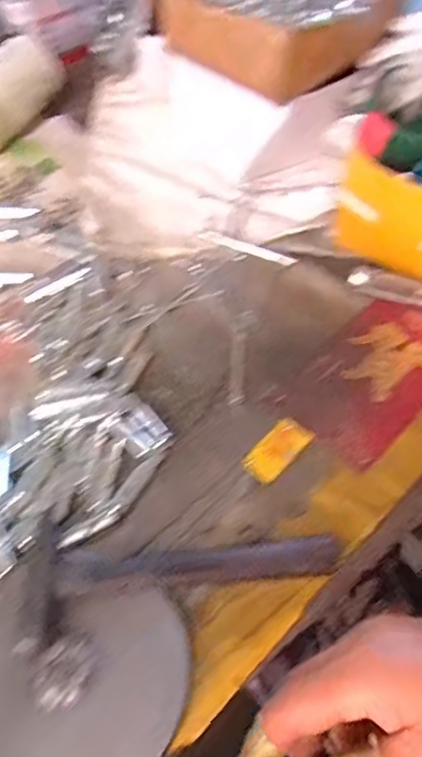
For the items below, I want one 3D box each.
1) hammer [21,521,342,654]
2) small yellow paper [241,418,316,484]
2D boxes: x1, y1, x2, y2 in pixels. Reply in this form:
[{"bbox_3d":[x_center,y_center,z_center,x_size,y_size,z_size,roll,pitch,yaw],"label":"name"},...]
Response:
[{"bbox_3d":[-0.014,0.105,0.339,0.176,0.023,0.070,-6,55,-3],"label":"hammer"},{"bbox_3d":[0.045,0.047,0.395,0.048,0.005,0.025,-40,62,-23],"label":"small yellow paper"}]

